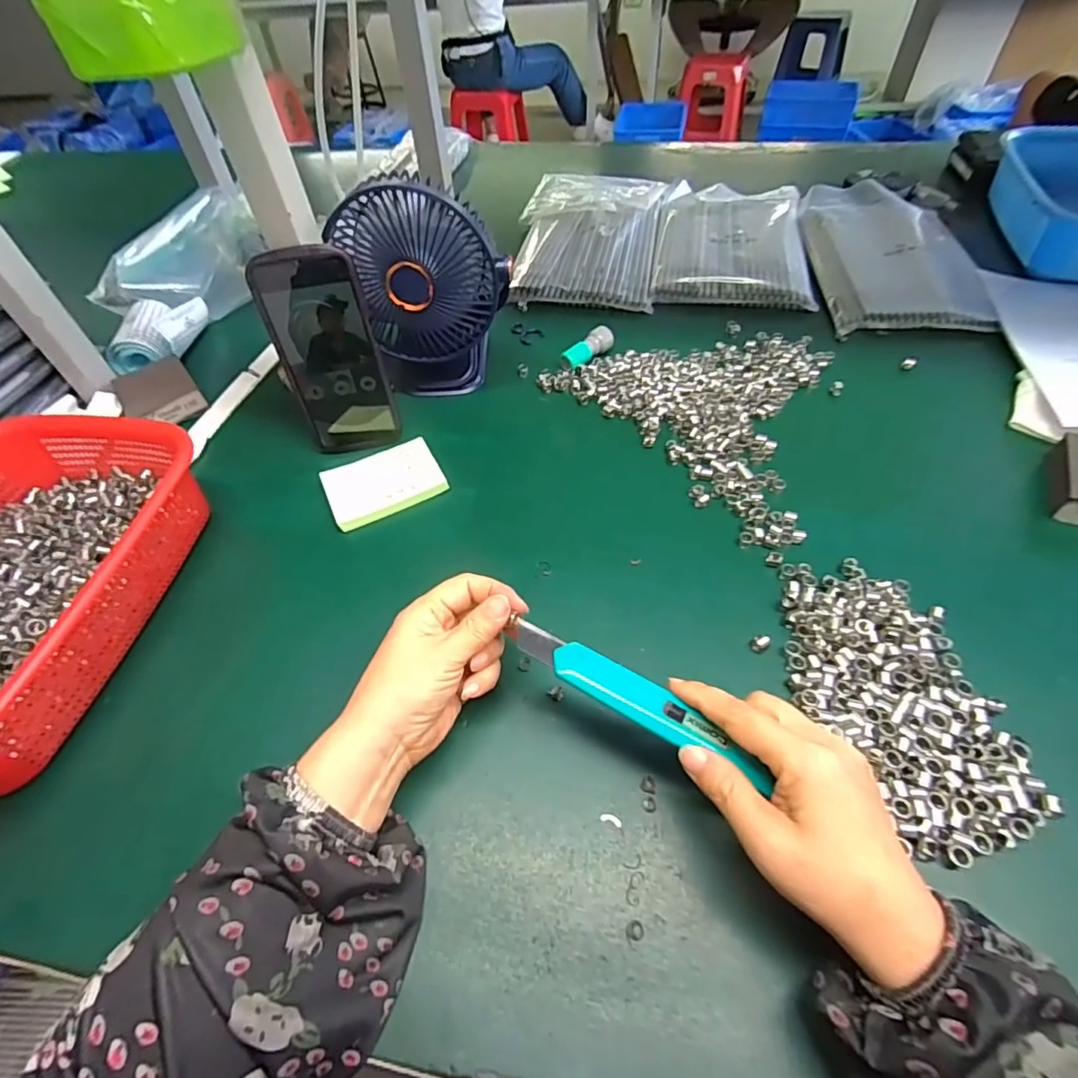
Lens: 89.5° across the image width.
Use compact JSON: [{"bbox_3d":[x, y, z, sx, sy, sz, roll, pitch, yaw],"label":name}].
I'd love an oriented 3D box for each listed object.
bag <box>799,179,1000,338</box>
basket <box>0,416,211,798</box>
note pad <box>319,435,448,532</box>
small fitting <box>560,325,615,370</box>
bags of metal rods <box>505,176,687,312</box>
[{"bbox_3d":[0.425,-0.353,0.662,0.174,0.021,0.334,5,52,8],"label":"bag"},{"bbox_3d":[-0.371,0.032,0.381,0.209,0.073,0.281,3,52,7],"label":"basket"},{"bbox_3d":[-0.133,-0.050,0.465,0.094,0.011,0.069,-24,54,-14],"label":"note pad"},{"bbox_3d":[0.051,-0.198,0.564,0.065,0.019,0.023,-38,59,-23],"label":"small fitting"},{"bbox_3d":[0.080,-0.409,0.722,0.218,0.031,0.334,5,52,8],"label":"bags of metal rods"}]

